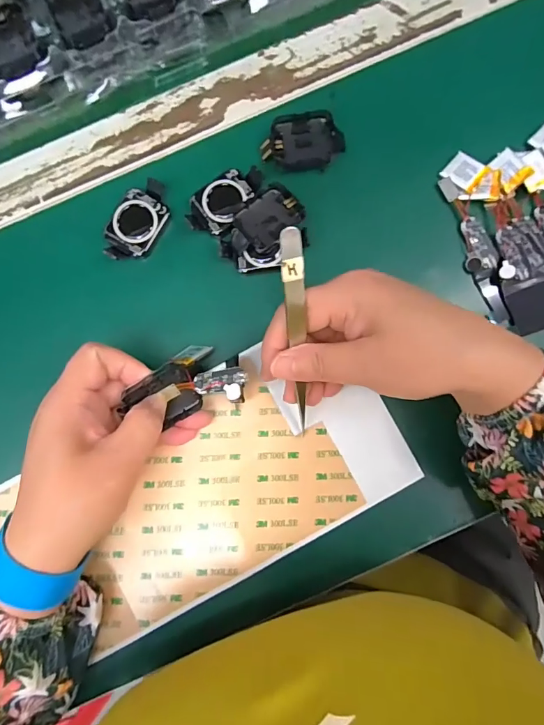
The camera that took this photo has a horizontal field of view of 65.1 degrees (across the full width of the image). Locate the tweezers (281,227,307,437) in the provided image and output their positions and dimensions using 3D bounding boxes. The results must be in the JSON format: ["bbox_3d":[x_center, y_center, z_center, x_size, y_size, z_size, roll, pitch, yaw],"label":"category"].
[{"bbox_3d":[0.014,-0.009,0.231,0.011,0.004,0.129,-7,126,-2],"label":"tweezers"}]

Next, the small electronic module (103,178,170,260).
[{"bbox_3d":[-0.087,-0.092,0.280,0.029,0.013,0.055,26,86,2],"label":"small electronic module"}]

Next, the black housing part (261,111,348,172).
[{"bbox_3d":[0.021,-0.144,0.281,0.054,0.014,0.033,-7,86,0],"label":"black housing part"}]

